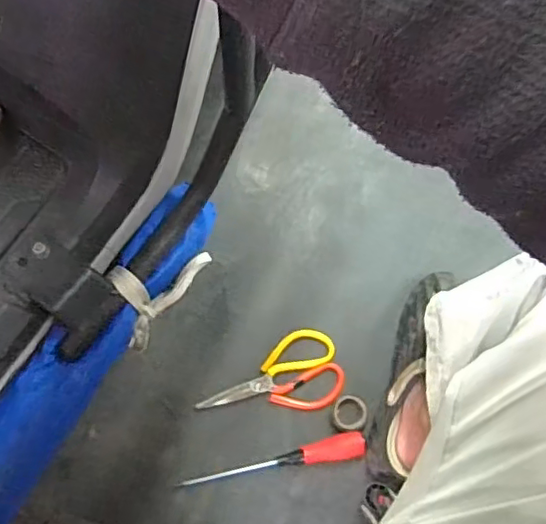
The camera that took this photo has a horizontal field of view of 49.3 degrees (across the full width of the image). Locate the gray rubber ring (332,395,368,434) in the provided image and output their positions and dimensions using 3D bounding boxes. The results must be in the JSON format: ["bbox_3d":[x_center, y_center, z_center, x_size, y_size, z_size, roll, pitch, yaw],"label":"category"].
[{"bbox_3d":[0.107,0.211,0.829,0.048,0.017,0.051,0,77,-2],"label":"gray rubber ring"}]

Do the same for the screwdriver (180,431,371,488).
[{"bbox_3d":[0.000,0.267,0.805,0.250,0.025,0.030,-9,77,-4],"label":"screwdriver"}]

